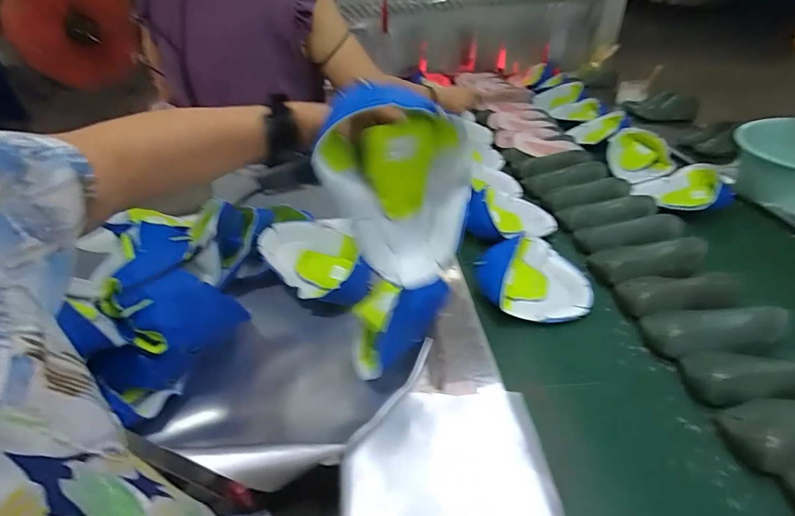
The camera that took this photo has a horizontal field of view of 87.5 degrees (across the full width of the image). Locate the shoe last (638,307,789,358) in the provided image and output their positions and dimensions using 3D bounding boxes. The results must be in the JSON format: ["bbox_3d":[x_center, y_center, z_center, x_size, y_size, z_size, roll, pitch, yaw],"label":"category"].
[{"bbox_3d":[0.523,0.112,0.690,0.200,0.077,0.091,-4,38,-5],"label":"shoe last"}]

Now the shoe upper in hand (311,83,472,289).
[{"bbox_3d":[-0.001,-0.077,0.442,0.153,0.183,0.096,3,38,4],"label":"shoe upper in hand"}]

